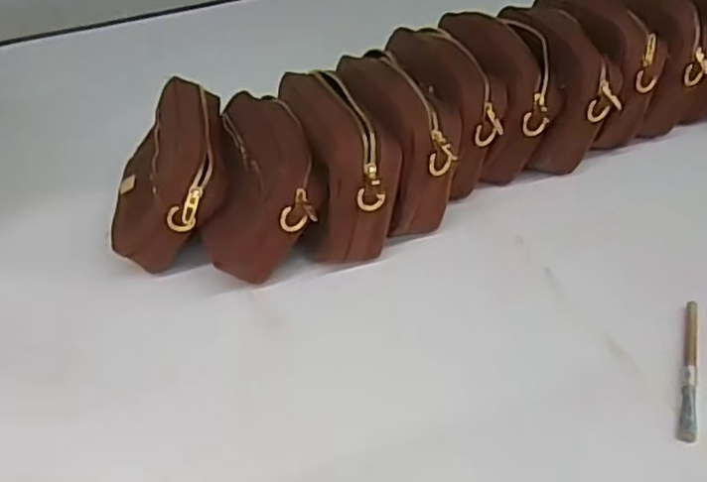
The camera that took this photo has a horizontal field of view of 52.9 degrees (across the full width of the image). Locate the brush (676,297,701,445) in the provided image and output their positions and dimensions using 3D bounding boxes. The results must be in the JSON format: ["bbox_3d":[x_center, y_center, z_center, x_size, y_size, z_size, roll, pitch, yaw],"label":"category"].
[{"bbox_3d":[0.232,0.085,0.488,0.011,0.007,0.129,9,38,22],"label":"brush"}]

